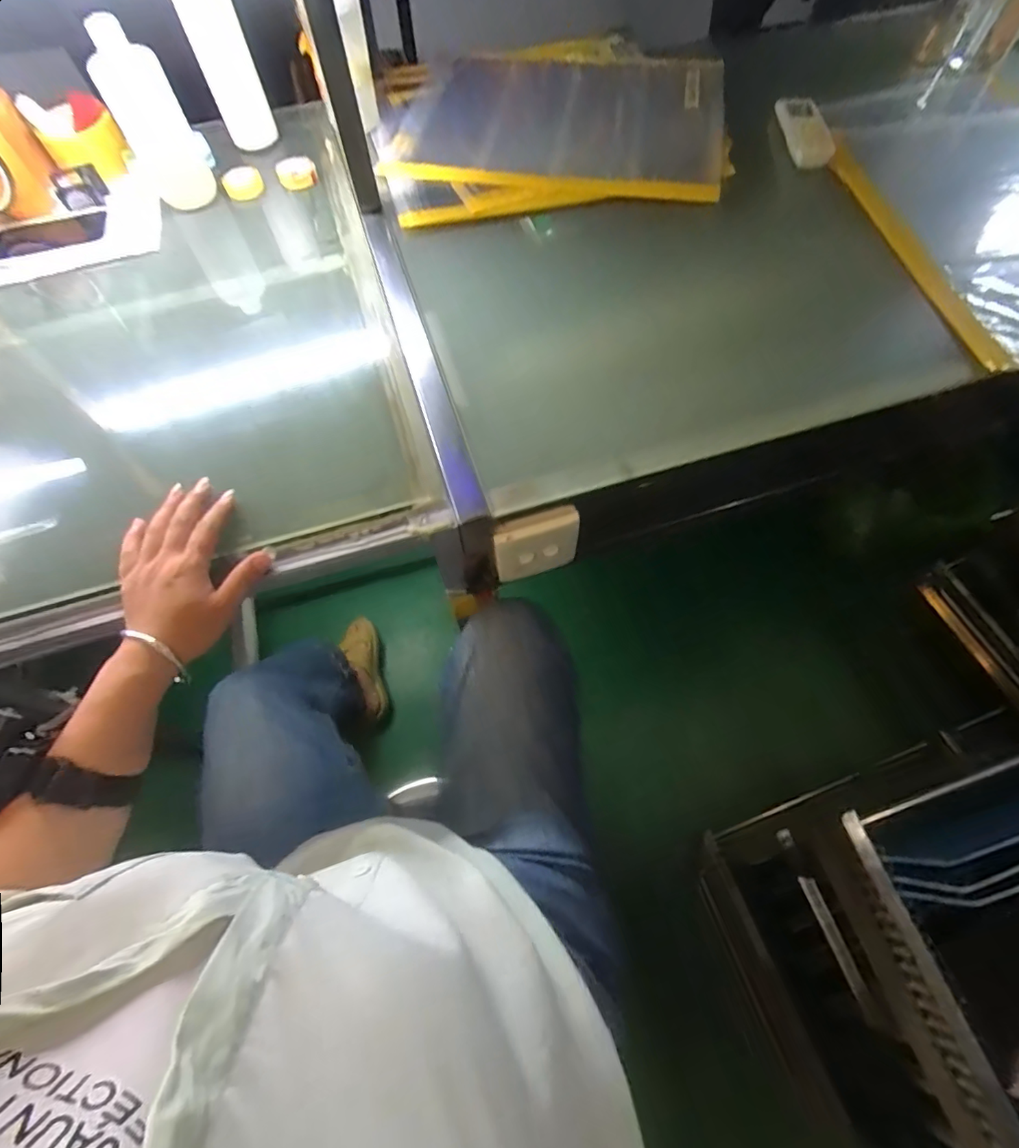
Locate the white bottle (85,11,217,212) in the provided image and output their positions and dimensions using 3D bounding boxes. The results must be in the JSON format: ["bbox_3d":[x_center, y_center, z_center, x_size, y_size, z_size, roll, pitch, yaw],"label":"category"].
[{"bbox_3d":[-0.429,-0.544,0.644,0.083,0.192,0.067,-27,66,-11],"label":"white bottle"}]

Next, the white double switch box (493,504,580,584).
[{"bbox_3d":[0.027,-0.030,0.550,0.087,0.081,0.027,-17,64,-7],"label":"white double switch box"}]

